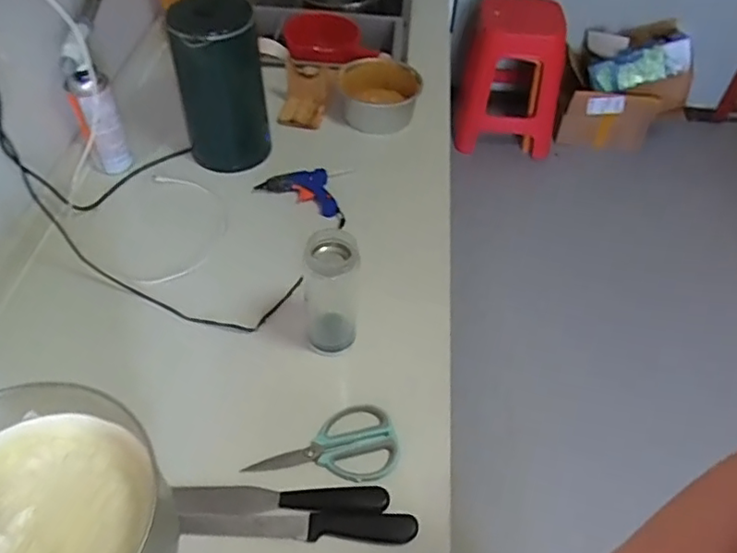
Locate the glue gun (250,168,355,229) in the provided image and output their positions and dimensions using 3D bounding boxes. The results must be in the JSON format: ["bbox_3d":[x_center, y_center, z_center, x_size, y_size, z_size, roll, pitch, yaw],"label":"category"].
[{"bbox_3d":[-0.093,-0.150,1.019,0.163,0.035,0.114,22,53,15],"label":"glue gun"}]

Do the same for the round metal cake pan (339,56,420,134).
[{"bbox_3d":[0.014,-0.352,1.158,0.169,0.070,0.165,27,54,19],"label":"round metal cake pan"}]

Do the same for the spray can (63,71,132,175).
[{"bbox_3d":[-0.434,-0.249,0.965,0.060,0.175,0.057,1,50,-1],"label":"spray can"}]

